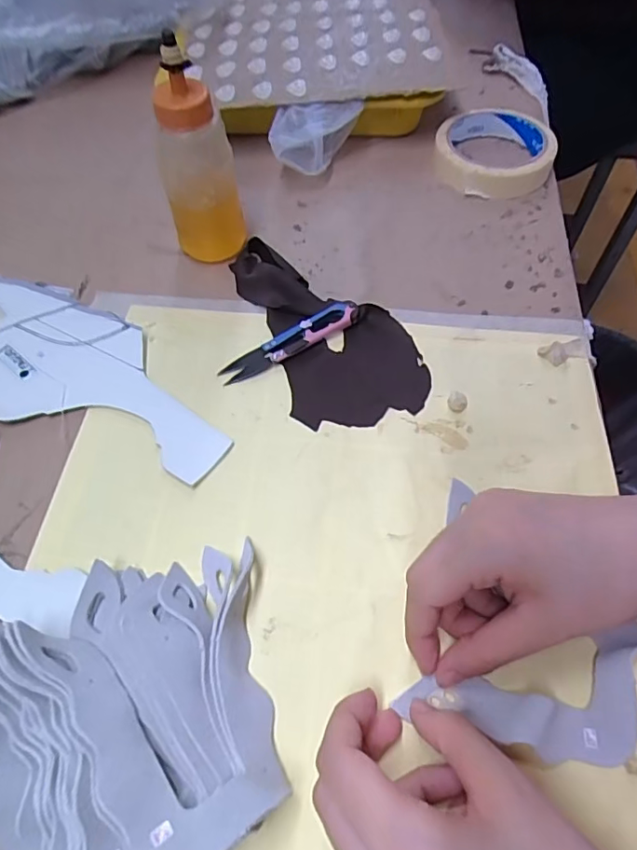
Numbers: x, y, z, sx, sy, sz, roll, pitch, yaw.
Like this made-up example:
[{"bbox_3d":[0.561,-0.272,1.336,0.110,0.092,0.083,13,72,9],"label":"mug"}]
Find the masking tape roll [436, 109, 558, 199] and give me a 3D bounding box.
[{"bbox_3d":[0.149,-0.232,0.449,0.094,0.028,0.093,0,59,0],"label":"masking tape roll"}]

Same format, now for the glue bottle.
[{"bbox_3d":[-0.075,-0.164,0.343,0.043,0.128,0.039,16,60,10],"label":"glue bottle"}]

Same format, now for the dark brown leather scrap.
[{"bbox_3d":[0.006,-0.069,0.351,0.089,0.016,0.155,-19,61,-11],"label":"dark brown leather scrap"}]

